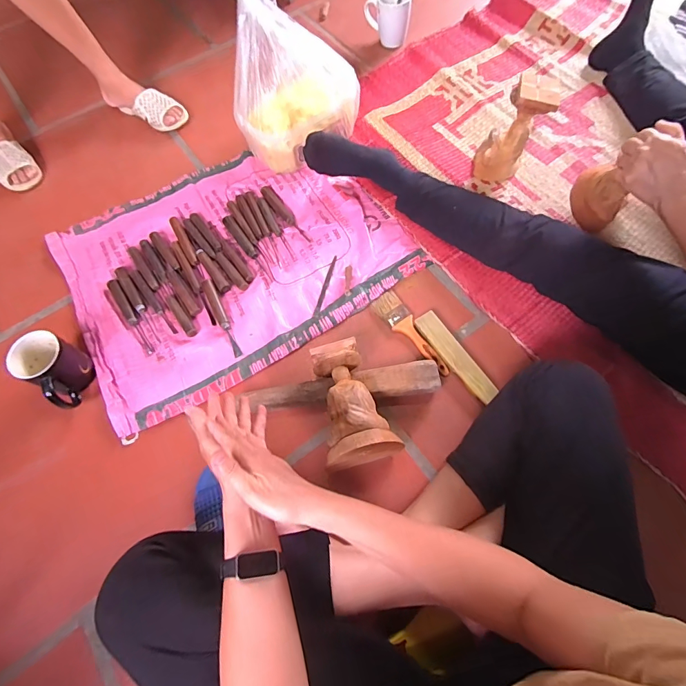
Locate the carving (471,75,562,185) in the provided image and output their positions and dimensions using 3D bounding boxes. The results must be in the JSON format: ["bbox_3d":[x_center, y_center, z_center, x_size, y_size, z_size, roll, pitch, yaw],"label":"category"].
[{"bbox_3d":[0.330,-0.413,0.769,0.102,0.190,0.095,10,68,7],"label":"carving"}]

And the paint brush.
[{"bbox_3d":[0.126,-0.020,0.695,0.050,0.008,0.185,-36,70,-12],"label":"paint brush"}]

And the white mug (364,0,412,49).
[{"bbox_3d":[0.114,-0.835,1.006,0.118,0.100,0.078,3,67,4],"label":"white mug"}]

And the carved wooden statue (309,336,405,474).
[{"bbox_3d":[0.011,0.093,0.606,0.109,0.091,0.181,-15,67,-3],"label":"carved wooden statue"}]

